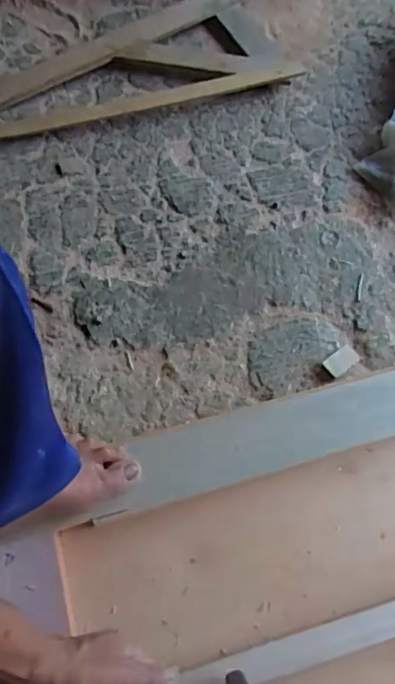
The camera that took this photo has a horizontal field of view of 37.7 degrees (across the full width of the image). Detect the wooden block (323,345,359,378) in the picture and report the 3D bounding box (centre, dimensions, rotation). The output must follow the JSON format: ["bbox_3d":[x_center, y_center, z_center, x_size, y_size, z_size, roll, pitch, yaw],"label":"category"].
[{"bbox_3d":[0.198,0.026,0.792,0.059,0.007,0.029,-32,66,-31],"label":"wooden block"}]

